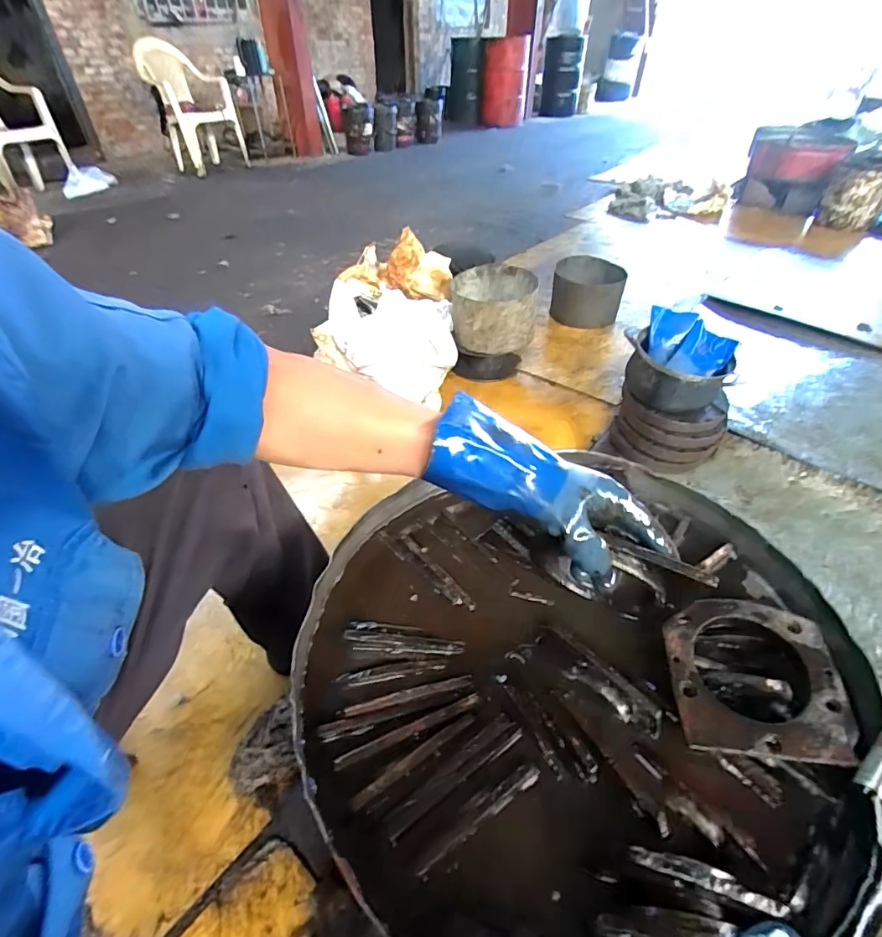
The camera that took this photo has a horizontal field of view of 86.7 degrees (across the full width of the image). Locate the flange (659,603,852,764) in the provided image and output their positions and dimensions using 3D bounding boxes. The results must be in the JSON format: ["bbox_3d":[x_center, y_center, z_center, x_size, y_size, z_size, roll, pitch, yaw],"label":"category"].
[{"bbox_3d":[0.322,0.210,0.483,0.157,0.012,0.156,0,49,11],"label":"flange"}]

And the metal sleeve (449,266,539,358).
[{"bbox_3d":[0.182,-0.548,1.626,0.286,0.193,0.280,-1,43,-1],"label":"metal sleeve"}]

